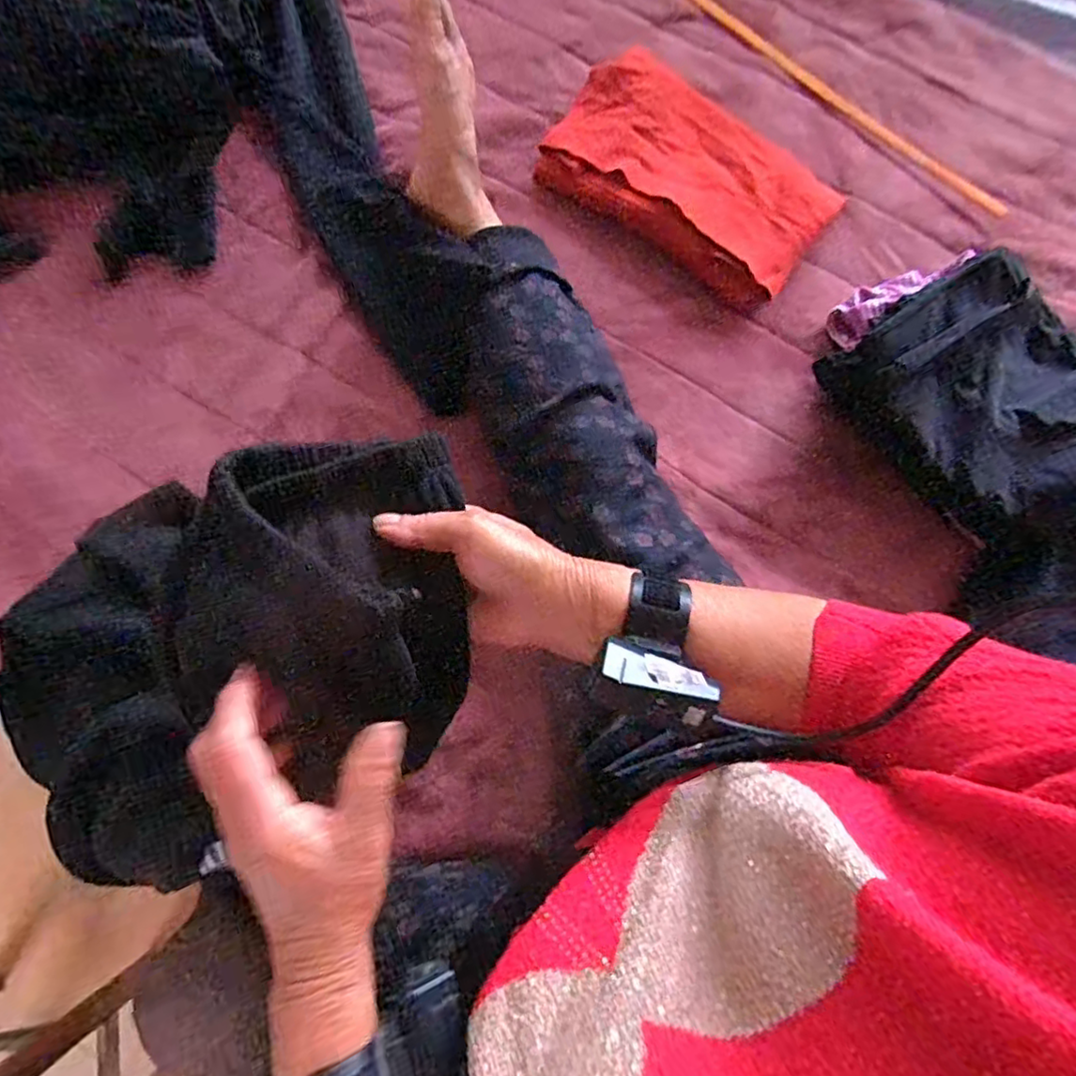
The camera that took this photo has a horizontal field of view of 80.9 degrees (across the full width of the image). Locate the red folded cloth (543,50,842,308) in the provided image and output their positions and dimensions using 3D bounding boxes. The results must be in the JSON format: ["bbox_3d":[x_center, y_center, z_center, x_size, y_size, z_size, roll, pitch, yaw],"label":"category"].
[{"bbox_3d":[0.167,-0.406,0.701,0.315,0.040,0.203,34,80,7],"label":"red folded cloth"}]

